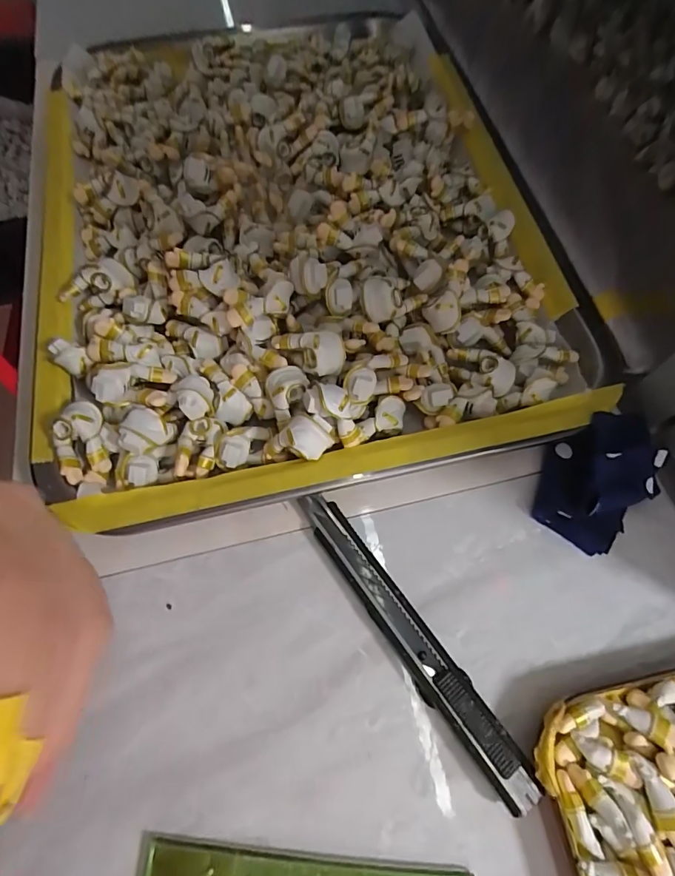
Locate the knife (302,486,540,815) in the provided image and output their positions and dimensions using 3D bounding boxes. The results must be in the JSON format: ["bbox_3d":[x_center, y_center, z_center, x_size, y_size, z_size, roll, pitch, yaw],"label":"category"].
[{"bbox_3d":[0.026,0.074,0.171,0.015,0.012,0.128,-32,69,-16],"label":"knife"}]

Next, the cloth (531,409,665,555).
[{"bbox_3d":[0.112,0.017,0.188,0.039,0.029,0.053,35,70,15],"label":"cloth"}]

